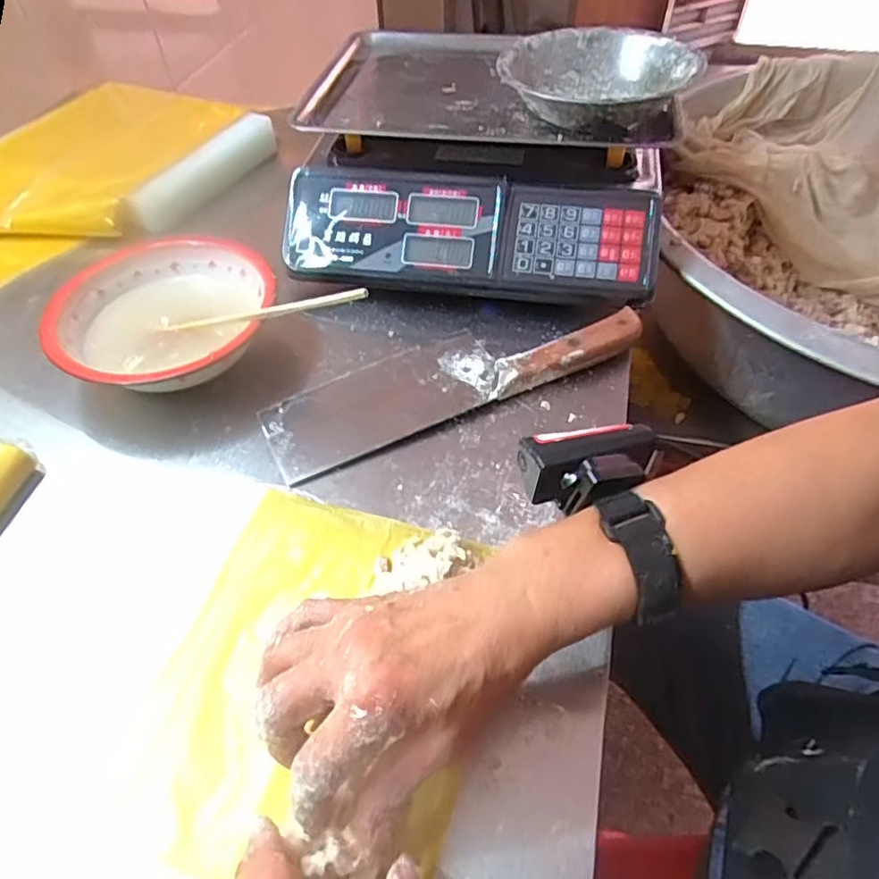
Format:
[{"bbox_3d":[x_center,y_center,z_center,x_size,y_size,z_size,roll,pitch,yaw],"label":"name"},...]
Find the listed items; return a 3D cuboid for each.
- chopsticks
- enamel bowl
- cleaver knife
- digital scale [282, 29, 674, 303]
[{"bbox_3d":[-0.132,-0.094,0.453,0.192,0.010,0.014,-1,47,29],"label":"chopsticks"},{"bbox_3d":[-0.212,-0.093,0.492,0.162,0.054,0.166,-1,51,1],"label":"enamel bowl"},{"bbox_3d":[0.011,-0.054,0.477,0.292,0.027,0.082,-19,53,-14],"label":"cleaver knife"},{"bbox_3d":[0.041,-0.268,0.590,0.313,0.116,0.300,7,51,7],"label":"digital scale"}]

